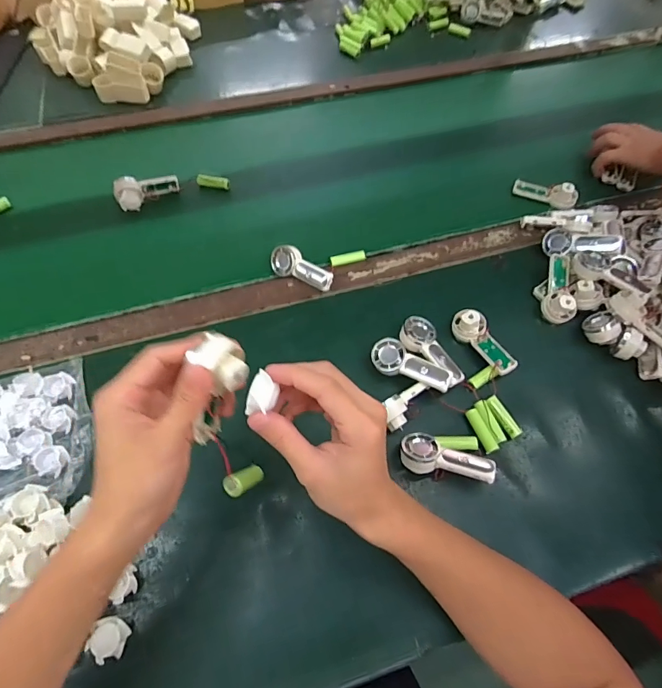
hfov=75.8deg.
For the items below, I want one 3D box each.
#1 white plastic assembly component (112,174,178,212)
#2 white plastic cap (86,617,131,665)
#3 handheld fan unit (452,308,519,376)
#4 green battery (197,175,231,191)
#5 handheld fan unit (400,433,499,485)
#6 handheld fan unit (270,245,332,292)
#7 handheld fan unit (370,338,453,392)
[{"bbox_3d":[-0.276,-0.232,0.641,0.089,0.030,0.044,-13,60,-9],"label":"white plastic assembly component"},{"bbox_3d":[-0.193,0.257,0.369,0.030,0.011,0.032,1,59,-1],"label":"white plastic cap"},{"bbox_3d":[0.184,-0.003,0.512,0.029,0.031,0.092,-28,64,-17],"label":"handheld fan unit"},{"bbox_3d":[-0.187,-0.258,0.676,0.051,0.018,0.014,5,59,1],"label":"green battery"},{"bbox_3d":[0.117,0.117,0.436,0.090,0.038,0.038,11,60,5],"label":"handheld fan unit"},{"bbox_3d":[-0.039,-0.100,0.564,0.096,0.029,0.029,30,63,15],"label":"handheld fan unit"},{"bbox_3d":[0.090,0.028,0.486,0.092,0.036,0.032,29,63,15],"label":"handheld fan unit"}]

